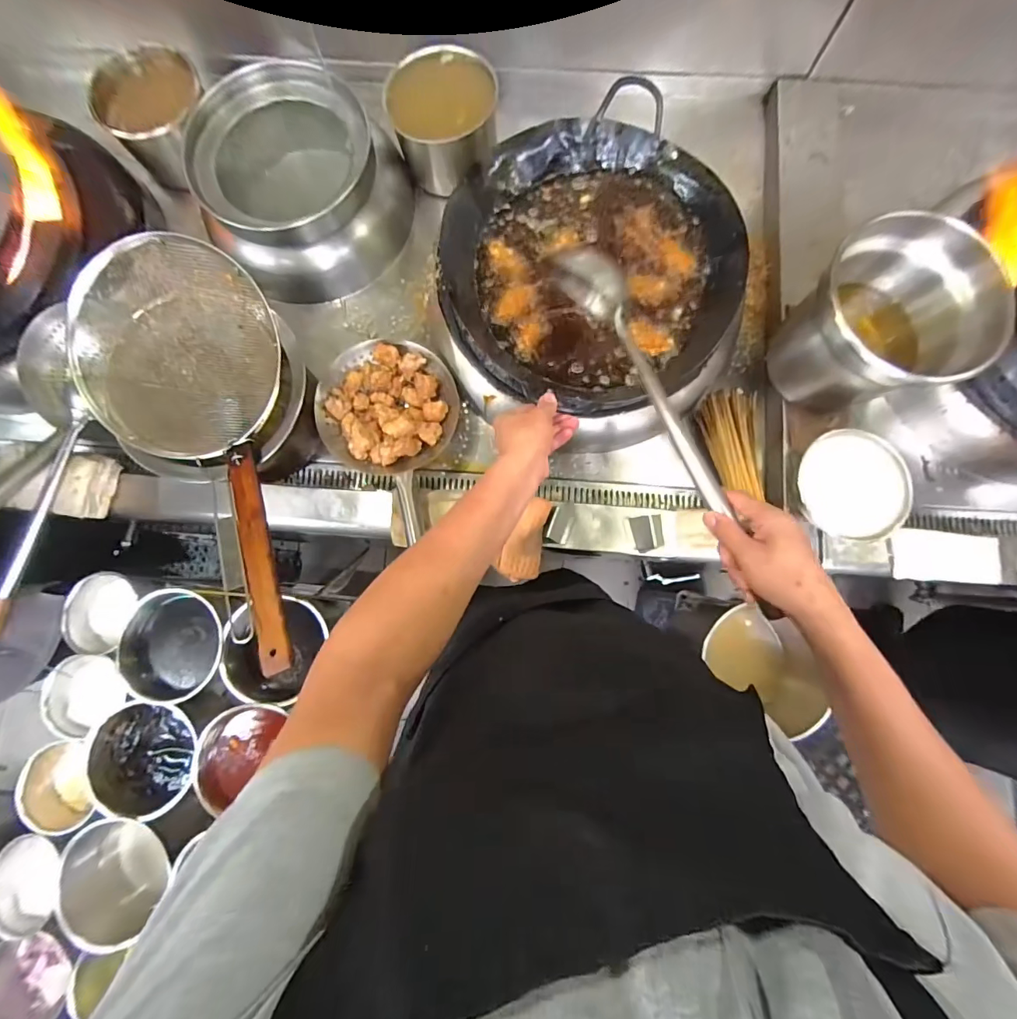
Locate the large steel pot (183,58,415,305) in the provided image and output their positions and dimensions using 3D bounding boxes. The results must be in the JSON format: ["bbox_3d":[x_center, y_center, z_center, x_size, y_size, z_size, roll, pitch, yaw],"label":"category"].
[{"bbox_3d":[-0.360,-0.543,0.783,0.283,0.199,0.305,0,81,0],"label":"large steel pot"}]

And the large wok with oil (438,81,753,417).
[{"bbox_3d":[0.124,-0.364,0.666,0.418,0.115,0.362,-37,82,-5],"label":"large wok with oil"}]

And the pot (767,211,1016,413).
[{"bbox_3d":[0.529,-0.260,0.641,0.208,0.204,0.220,0,81,0],"label":"pot"}]

